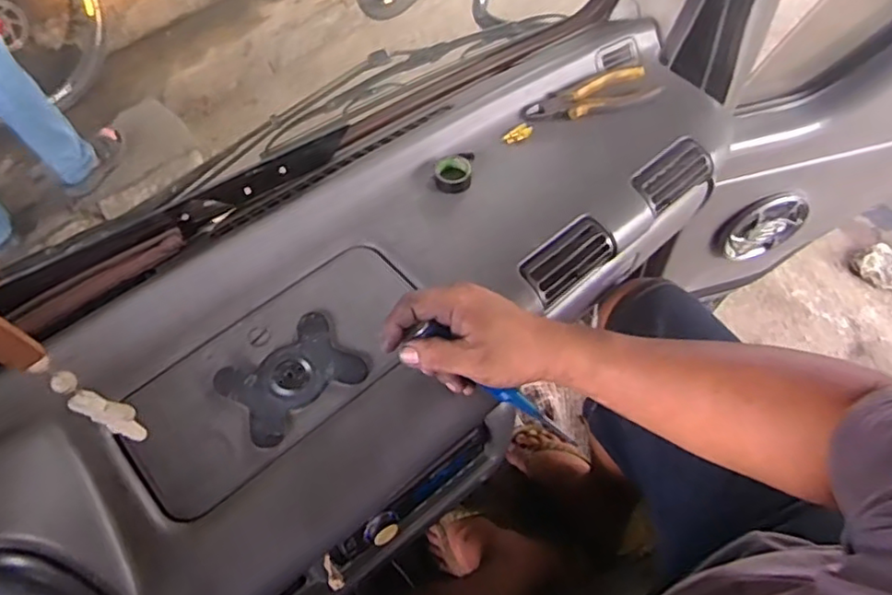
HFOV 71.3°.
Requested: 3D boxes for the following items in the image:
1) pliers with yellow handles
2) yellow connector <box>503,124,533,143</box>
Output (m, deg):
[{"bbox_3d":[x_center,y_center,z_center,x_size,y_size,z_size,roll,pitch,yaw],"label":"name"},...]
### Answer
[{"bbox_3d":[0.165,-0.236,0.728,0.156,0.016,0.054,-12,57,-5],"label":"pliers with yellow handles"},{"bbox_3d":[0.083,-0.188,0.713,0.035,0.008,0.015,-30,61,-16],"label":"yellow connector"}]

